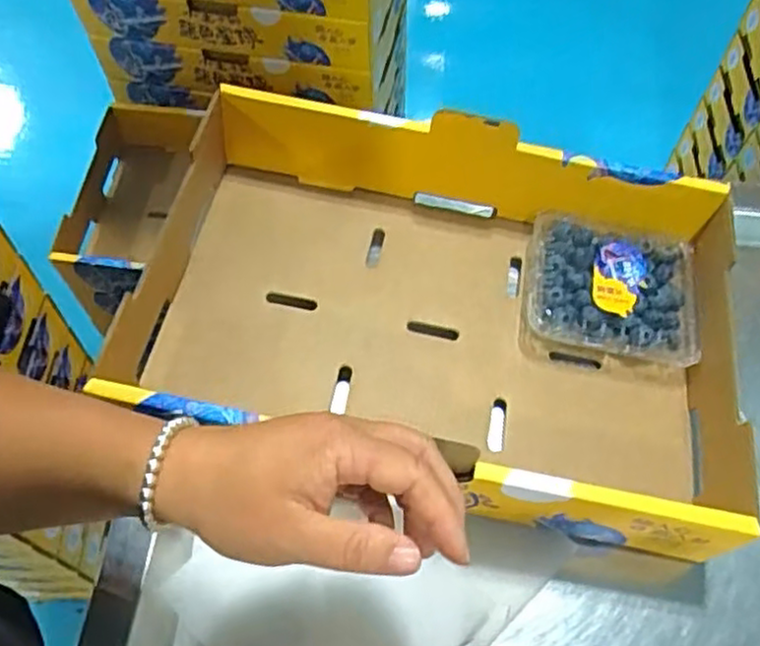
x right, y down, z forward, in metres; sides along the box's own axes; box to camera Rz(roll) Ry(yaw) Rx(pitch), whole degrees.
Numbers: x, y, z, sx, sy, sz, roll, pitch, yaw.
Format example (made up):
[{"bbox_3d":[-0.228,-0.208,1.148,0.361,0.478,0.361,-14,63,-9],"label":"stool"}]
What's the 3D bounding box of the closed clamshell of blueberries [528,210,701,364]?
[{"bbox_3d":[0.175,-0.024,0.544,0.122,0.036,0.108,10,59,5],"label":"closed clamshell of blueberries"}]

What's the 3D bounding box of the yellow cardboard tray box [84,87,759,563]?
[{"bbox_3d":[0.037,-0.006,0.505,0.404,0.104,0.264,10,57,4],"label":"yellow cardboard tray box"}]

